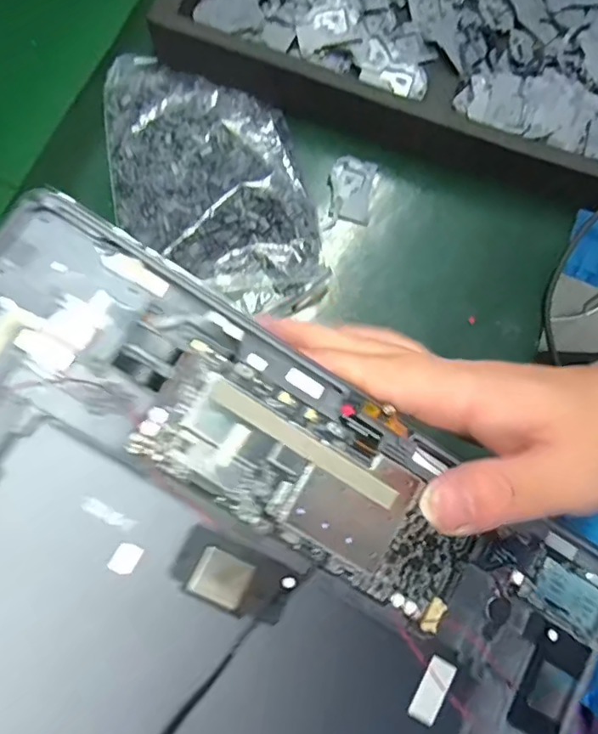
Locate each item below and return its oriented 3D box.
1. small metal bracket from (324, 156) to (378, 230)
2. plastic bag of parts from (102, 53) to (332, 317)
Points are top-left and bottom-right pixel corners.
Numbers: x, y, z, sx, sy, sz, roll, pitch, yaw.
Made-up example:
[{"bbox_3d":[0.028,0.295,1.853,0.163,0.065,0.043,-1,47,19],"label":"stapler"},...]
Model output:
[{"bbox_3d":[0.038,-0.131,0.421,0.033,0.004,0.060,11,73,2],"label":"small metal bracket"},{"bbox_3d":[-0.066,-0.138,0.410,0.131,0.034,0.209,-14,74,-5],"label":"plastic bag of parts"}]

